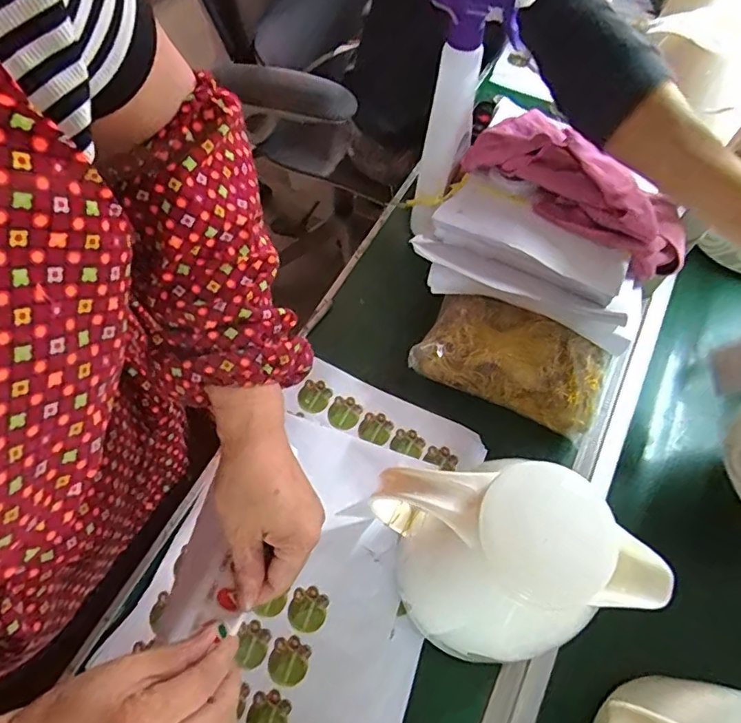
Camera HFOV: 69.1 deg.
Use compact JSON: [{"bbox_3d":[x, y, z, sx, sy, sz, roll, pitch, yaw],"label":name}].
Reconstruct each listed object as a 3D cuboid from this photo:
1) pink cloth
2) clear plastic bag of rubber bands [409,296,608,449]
[{"bbox_3d":[0.187,-0.159,0.511,0.084,0.060,0.224,-37,69,-20],"label":"pink cloth"},{"bbox_3d":[0.141,-0.001,0.531,0.182,0.066,0.081,24,63,10],"label":"clear plastic bag of rubber bands"}]

